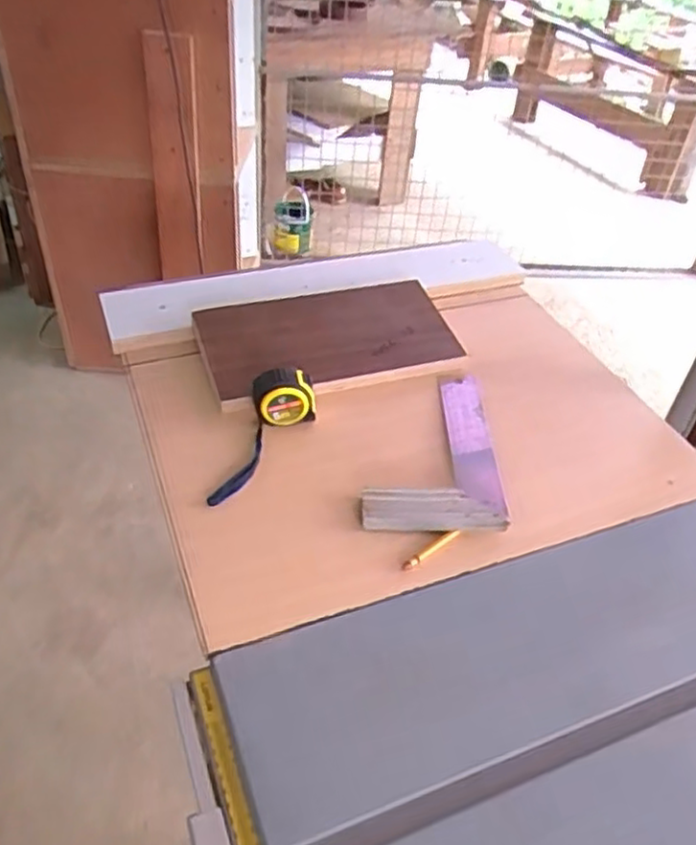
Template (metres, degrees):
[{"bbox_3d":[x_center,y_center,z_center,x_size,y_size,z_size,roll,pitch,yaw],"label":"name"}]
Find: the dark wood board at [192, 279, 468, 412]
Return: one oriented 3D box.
[{"bbox_3d":[-0.024,-0.105,0.846,0.298,0.025,0.171,-13,52,-19],"label":"dark wood board"}]

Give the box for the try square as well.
[{"bbox_3d":[0.083,0.023,0.739,0.135,0.023,0.229,3,40,-3],"label":"try square"}]

